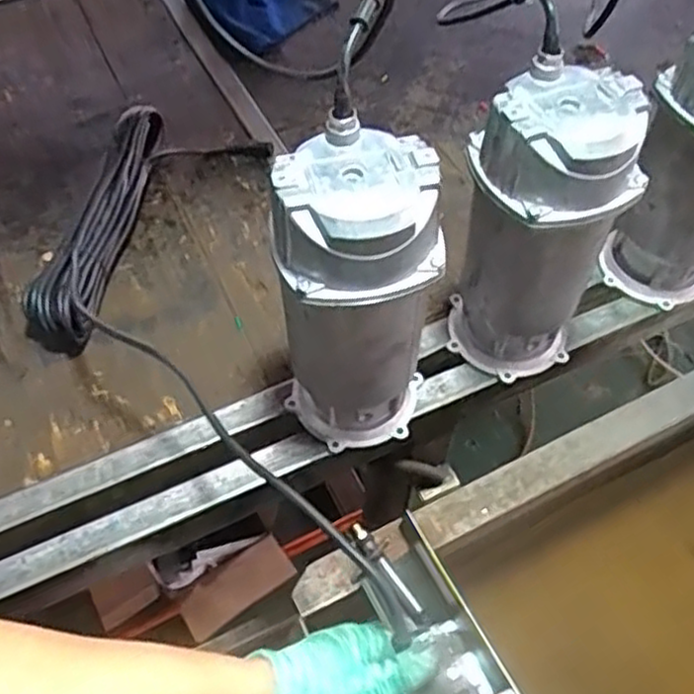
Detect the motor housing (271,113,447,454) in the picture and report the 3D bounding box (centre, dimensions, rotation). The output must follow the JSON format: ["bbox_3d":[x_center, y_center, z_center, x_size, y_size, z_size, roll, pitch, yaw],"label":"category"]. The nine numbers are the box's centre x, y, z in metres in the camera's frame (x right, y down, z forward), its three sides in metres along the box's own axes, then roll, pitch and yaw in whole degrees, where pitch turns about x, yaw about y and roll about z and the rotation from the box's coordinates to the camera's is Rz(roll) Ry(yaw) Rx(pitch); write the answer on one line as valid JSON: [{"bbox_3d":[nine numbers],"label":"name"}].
[{"bbox_3d":[0.008,-0.029,0.621,0.129,0.300,0.108,0,53,1],"label":"motor housing"}]

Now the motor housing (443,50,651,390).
[{"bbox_3d":[0.174,-0.094,0.668,0.138,0.301,0.123,16,55,13],"label":"motor housing"}]

